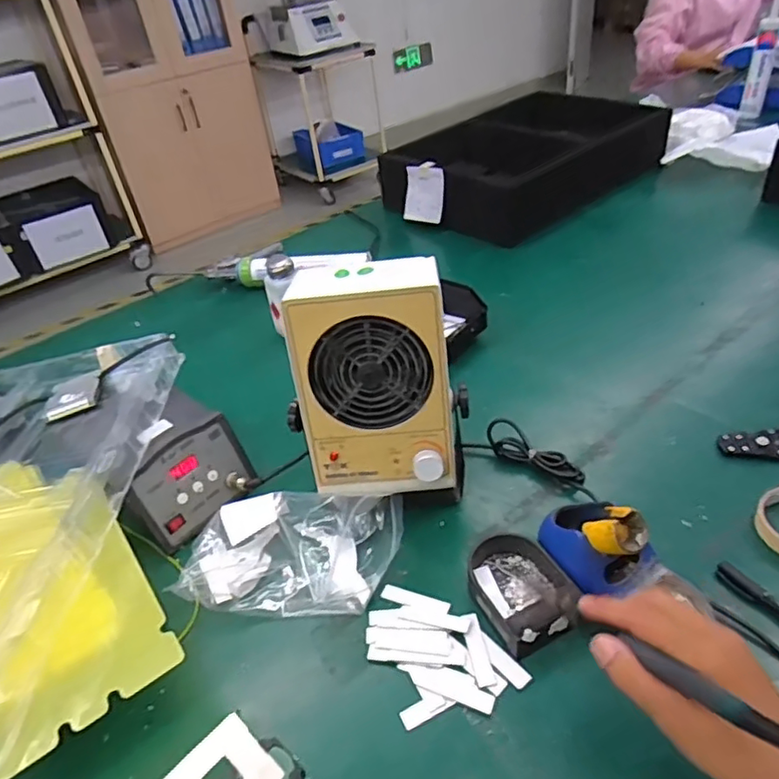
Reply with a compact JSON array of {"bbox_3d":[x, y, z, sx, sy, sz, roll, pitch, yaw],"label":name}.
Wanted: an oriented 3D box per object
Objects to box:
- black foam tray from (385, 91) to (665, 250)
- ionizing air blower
[{"bbox_3d":[0.285,-0.495,1.236,0.515,0.113,0.399,-34,45,-28],"label":"black foam tray"},{"bbox_3d":[-0.005,0.006,0.588,0.154,0.242,0.130,-1,39,9],"label":"ionizing air blower"}]

